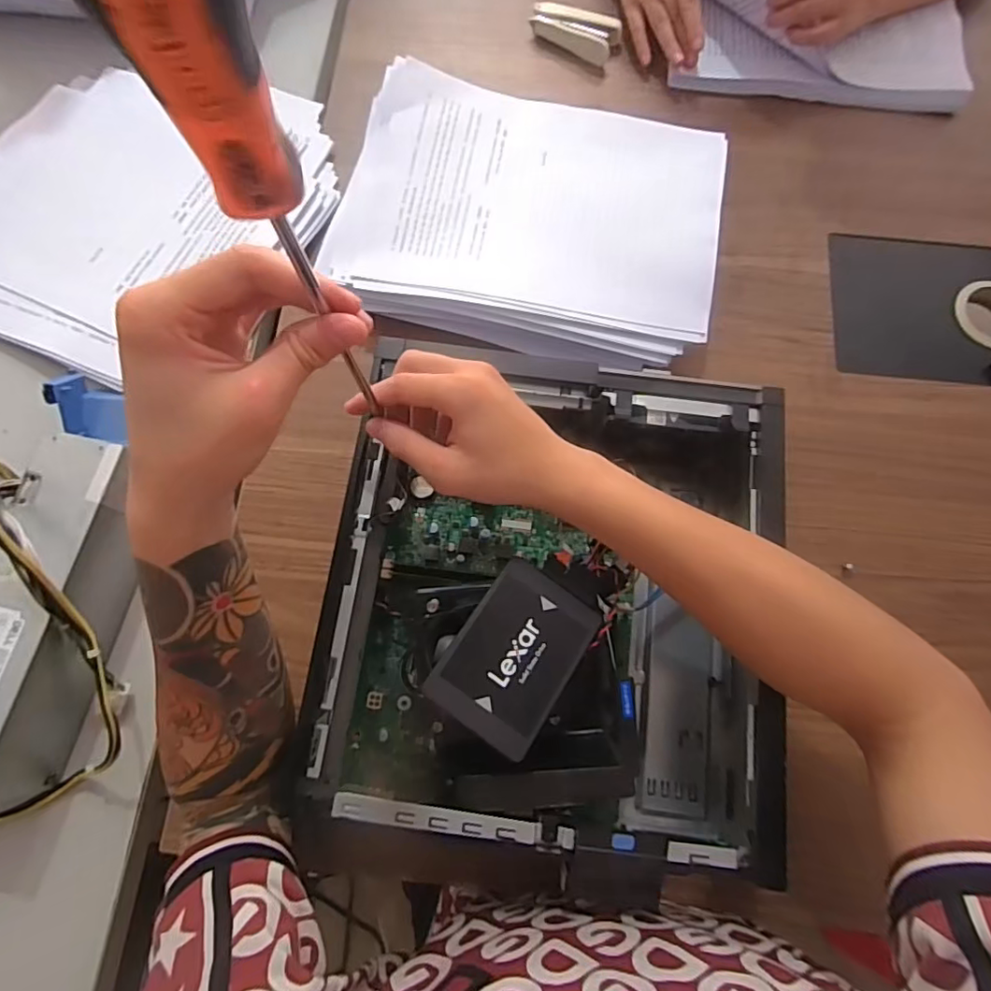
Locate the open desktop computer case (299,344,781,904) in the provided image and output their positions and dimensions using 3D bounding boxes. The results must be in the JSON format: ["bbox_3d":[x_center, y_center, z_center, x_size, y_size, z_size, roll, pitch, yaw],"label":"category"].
[{"bbox_3d":[0.037,0.073,0.396,0.287,0.119,0.316,6,74,2],"label":"open desktop computer case"}]

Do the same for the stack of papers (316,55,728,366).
[{"bbox_3d":[0.030,-0.244,0.504,0.316,0.063,0.235,10,74,3],"label":"stack of papers"}]

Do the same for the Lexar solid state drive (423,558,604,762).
[{"bbox_3d":[0.013,0.094,0.340,0.069,0.005,0.101,35,68,2],"label":"Lexar solid state drive"}]

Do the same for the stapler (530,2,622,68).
[{"bbox_3d":[0.082,-0.484,0.590,0.089,0.031,0.035,27,76,8],"label":"stapler"}]

